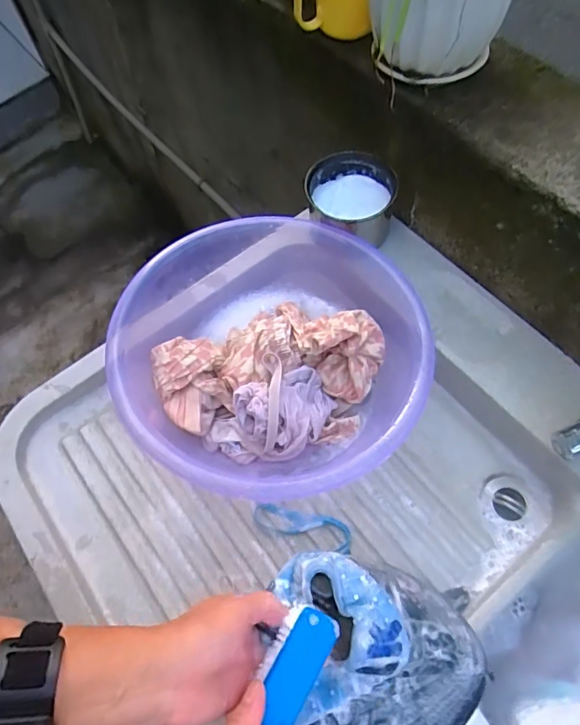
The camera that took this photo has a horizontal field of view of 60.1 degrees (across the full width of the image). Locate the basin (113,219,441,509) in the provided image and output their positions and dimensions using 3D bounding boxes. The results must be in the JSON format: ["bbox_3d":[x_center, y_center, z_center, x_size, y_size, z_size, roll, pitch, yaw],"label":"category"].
[{"bbox_3d":[-0.031,-0.004,0.542,0.325,0.122,0.308,-2,65,4],"label":"basin"}]

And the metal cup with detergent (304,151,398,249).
[{"bbox_3d":[0.081,-0.189,0.611,0.103,0.069,0.109,-2,65,4],"label":"metal cup with detergent"}]

